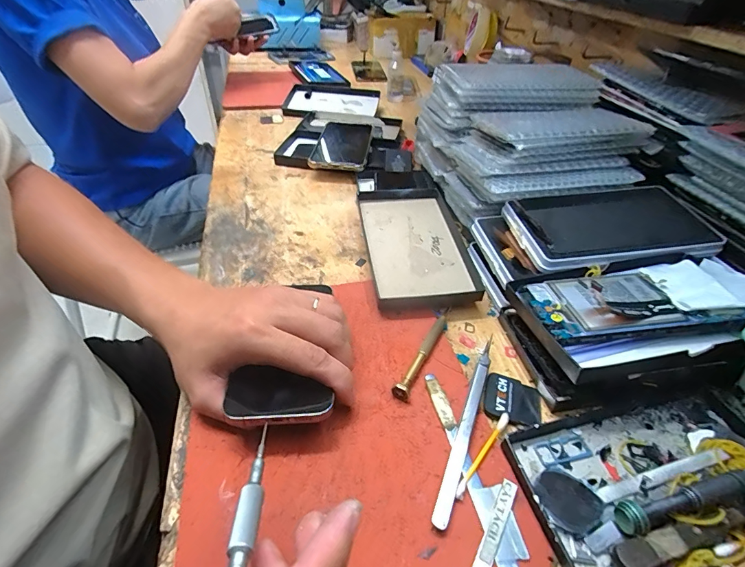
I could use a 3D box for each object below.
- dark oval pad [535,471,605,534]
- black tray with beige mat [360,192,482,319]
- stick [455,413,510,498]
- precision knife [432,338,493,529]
[{"bbox_3d":[0.119,0.132,0.239,0.035,0.006,0.034,27,53,28],"label":"dark oval pad"},{"bbox_3d":[0.044,-0.043,0.418,0.098,0.022,0.180,-4,42,-7],"label":"black tray with beige mat"},{"bbox_3d":[0.074,0.114,0.263,0.005,0.010,0.070,30,48,28],"label":"stick"},{"bbox_3d":[0.067,0.095,0.274,0.010,0.009,0.146,17,44,16],"label":"precision knife"}]

